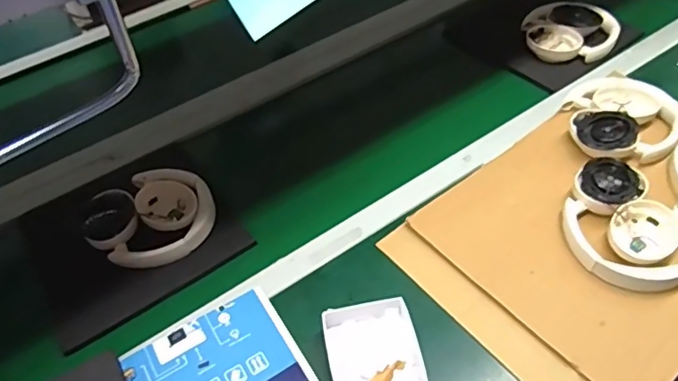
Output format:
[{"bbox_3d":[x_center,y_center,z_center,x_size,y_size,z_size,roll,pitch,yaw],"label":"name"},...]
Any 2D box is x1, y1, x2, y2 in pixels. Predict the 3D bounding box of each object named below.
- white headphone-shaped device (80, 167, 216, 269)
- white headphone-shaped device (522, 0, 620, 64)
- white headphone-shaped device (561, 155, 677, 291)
[{"bbox_3d":[-0.261,0.038,0.760,0.165,0.043,0.156,-3,49,3],"label":"white headphone-shaped device"},{"bbox_3d":[0.415,-0.283,0.975,0.154,0.055,0.137,8,50,12],"label":"white headphone-shaped device"},{"bbox_3d":[0.363,0.041,0.672,0.155,0.036,0.166,18,53,20],"label":"white headphone-shaped device"}]

